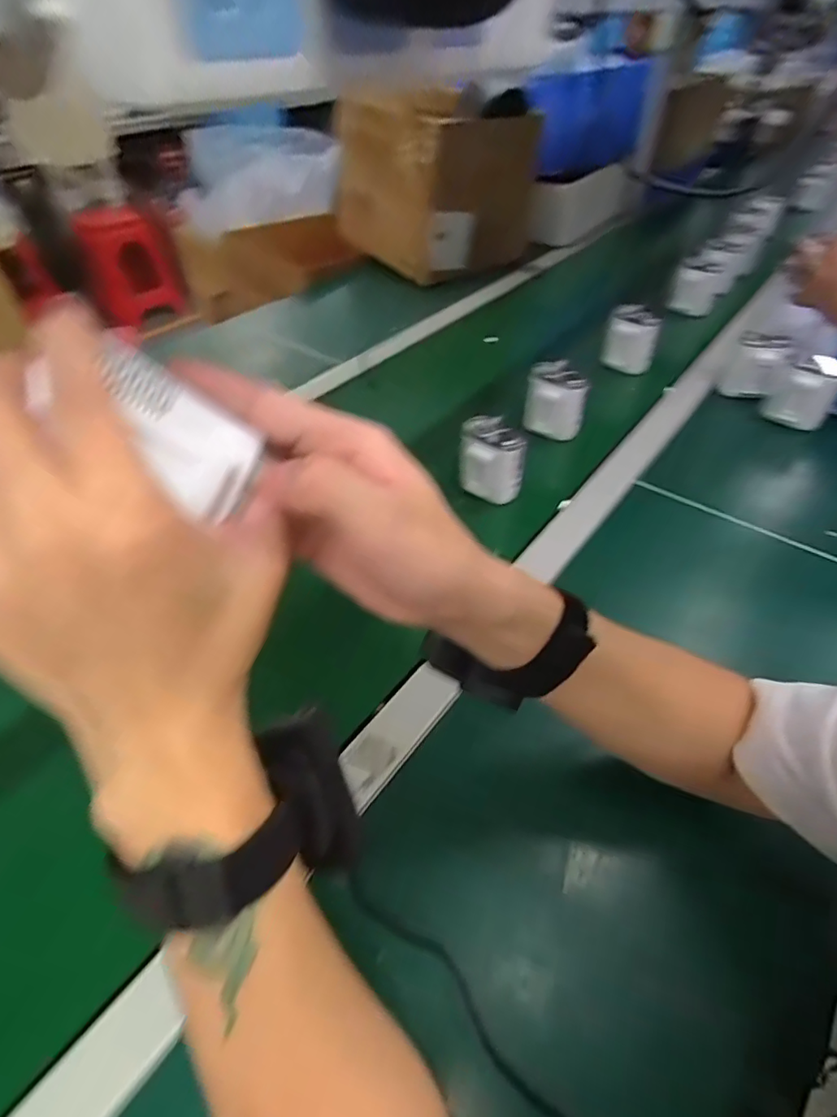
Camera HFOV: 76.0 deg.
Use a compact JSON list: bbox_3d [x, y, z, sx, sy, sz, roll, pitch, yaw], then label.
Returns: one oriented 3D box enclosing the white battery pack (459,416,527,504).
[{"bbox_3d":[0.083,-0.109,0.605,0.069,0.083,0.037,7,47,8],"label":"white battery pack"}]

